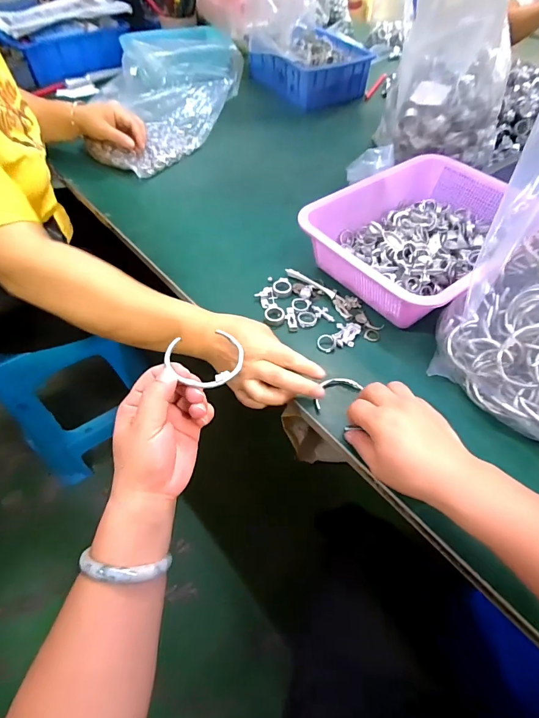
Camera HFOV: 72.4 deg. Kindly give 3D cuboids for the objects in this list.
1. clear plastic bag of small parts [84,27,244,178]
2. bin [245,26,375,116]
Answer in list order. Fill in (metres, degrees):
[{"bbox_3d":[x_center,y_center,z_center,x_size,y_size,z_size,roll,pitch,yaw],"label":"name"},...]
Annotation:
[{"bbox_3d":[-0.220,-0.518,0.735,0.197,0.144,0.340,28,59,18],"label":"clear plastic bag of small parts"},{"bbox_3d":[0.105,-0.723,0.907,0.204,0.095,0.241,-27,59,-18],"label":"bin"}]

